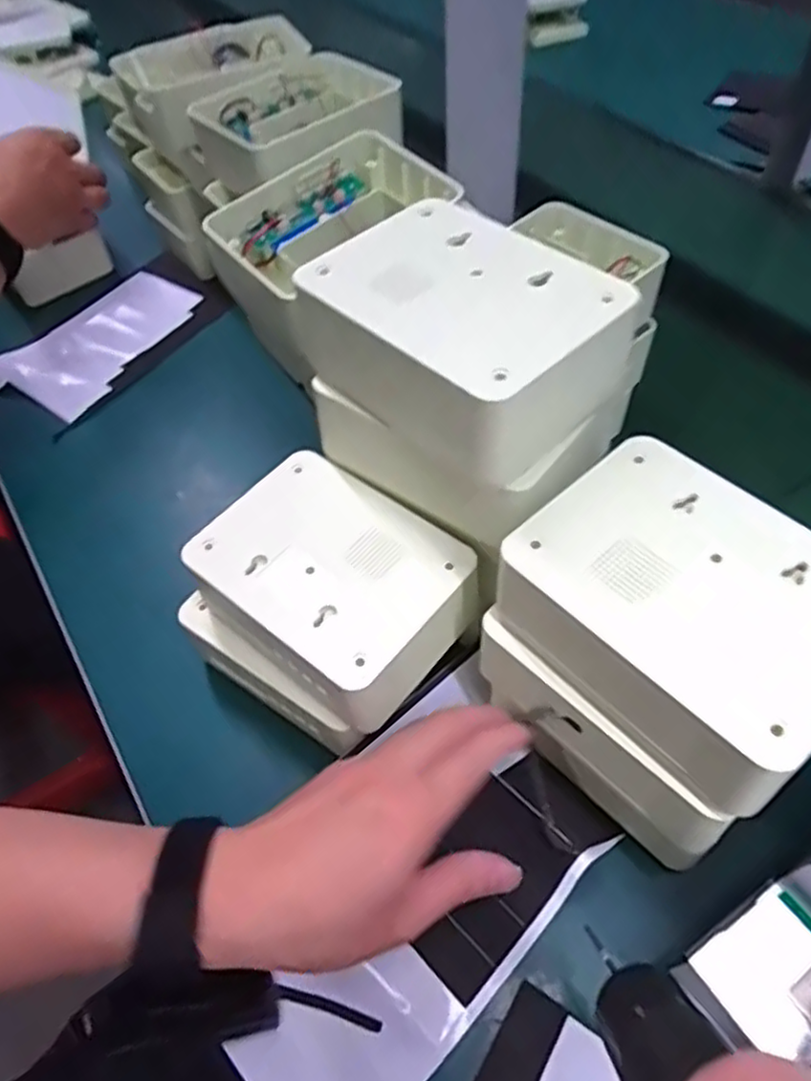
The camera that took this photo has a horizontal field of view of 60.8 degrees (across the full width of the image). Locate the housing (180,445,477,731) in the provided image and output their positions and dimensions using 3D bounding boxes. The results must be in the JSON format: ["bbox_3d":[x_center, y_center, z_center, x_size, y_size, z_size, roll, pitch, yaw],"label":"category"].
[{"bbox_3d":[-0.039,0.023,0.387,0.142,0.044,0.104,34,62,27],"label":"housing"}]

